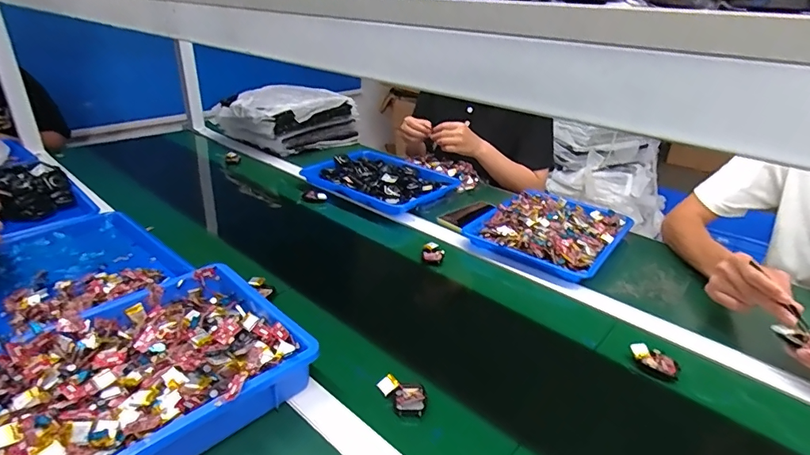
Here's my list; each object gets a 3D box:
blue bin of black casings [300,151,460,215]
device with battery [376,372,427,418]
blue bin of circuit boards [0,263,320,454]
[{"bbox_3d":[-0.056,-0.111,1.059,0.297,0.056,0.219,23,34,34],"label":"blue bin of black casings"},{"bbox_3d":[0.001,0.197,0.535,0.041,0.022,0.060,-20,35,-36],"label":"device with battery"},{"bbox_3d":[-0.304,0.168,0.470,0.241,0.067,0.374,26,35,37],"label":"blue bin of circuit boards"}]

